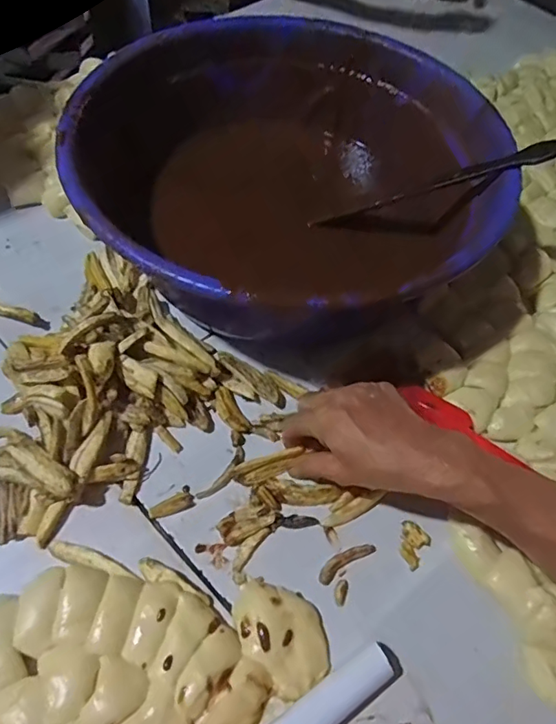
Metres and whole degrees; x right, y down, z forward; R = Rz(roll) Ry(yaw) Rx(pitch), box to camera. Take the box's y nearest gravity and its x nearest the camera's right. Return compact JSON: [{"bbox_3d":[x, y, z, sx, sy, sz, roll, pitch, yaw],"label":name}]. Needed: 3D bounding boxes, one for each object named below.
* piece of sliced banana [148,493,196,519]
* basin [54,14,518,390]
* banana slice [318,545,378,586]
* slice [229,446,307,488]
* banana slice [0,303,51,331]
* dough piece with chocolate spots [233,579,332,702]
[{"bbox_3d":[-0.089,0.119,0.419,0.038,0.009,0.015,-14,59,-13],"label":"piece of sliced banana"},{"bbox_3d":[0.008,-0.184,0.532,0.401,0.143,0.414,2,57,-3],"label":"basin"},{"bbox_3d":[0.055,0.160,0.406,0.052,0.006,0.014,-27,62,-20],"label":"banana slice"},{"bbox_3d":[-0.008,0.091,0.438,0.064,0.010,0.019,-20,60,-6],"label":"slice"},{"bbox_3d":[-0.267,-0.048,0.514,0.068,0.013,0.013,17,57,7],"label":"banana slice"},{"bbox_3d":[0.003,0.197,0.368,0.055,0.015,0.081,-37,66,-24],"label":"dough piece with chocolate spots"}]

